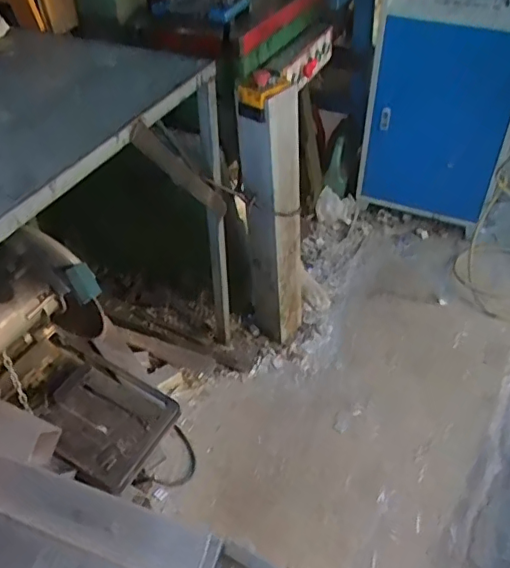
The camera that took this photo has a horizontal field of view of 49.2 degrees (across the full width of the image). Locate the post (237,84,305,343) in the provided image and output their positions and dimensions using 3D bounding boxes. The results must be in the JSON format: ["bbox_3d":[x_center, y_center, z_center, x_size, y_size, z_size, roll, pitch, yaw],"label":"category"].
[{"bbox_3d":[0.051,-0.159,1.487,0.154,0.715,0.184,0,42,4],"label":"post"}]

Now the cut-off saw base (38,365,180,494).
[{"bbox_3d":[-0.356,0.319,1.320,0.274,0.040,0.249,31,48,7],"label":"cut-off saw base"}]

